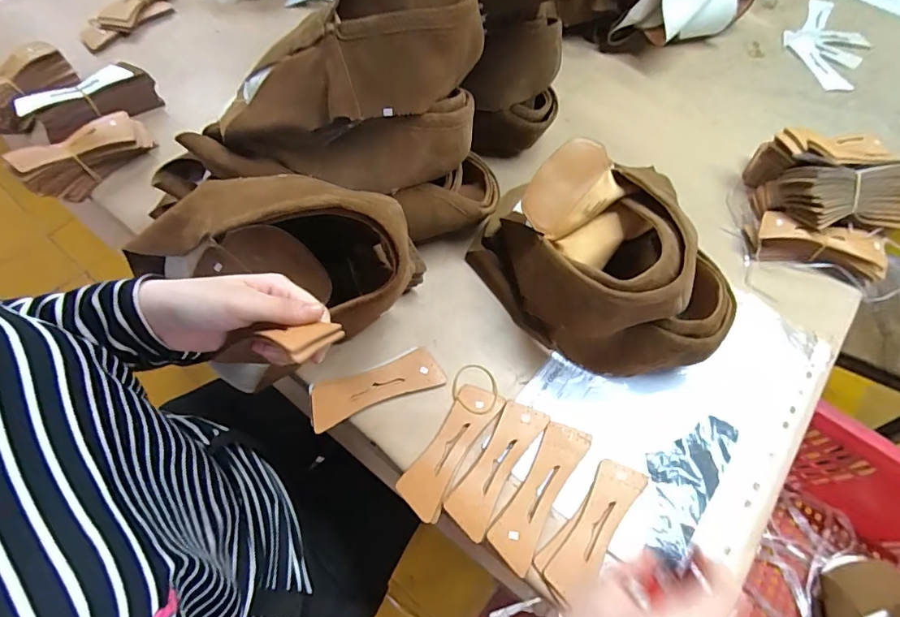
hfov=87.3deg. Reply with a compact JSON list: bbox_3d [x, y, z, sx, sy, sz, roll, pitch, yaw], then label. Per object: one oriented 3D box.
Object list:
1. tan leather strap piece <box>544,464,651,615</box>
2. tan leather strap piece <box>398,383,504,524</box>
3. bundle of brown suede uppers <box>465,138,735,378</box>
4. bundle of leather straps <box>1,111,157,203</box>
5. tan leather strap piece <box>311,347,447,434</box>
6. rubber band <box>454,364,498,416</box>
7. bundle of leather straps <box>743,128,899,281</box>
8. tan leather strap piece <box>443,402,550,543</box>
[{"bbox_3d":[0.124,0.187,0.407,0.040,0.006,0.128,32,61,22],"label":"tan leather strap piece"},{"bbox_3d":[0.001,0.128,0.440,0.043,0.007,0.127,30,65,13],"label":"tan leather strap piece"},{"bbox_3d":[0.155,-0.058,0.470,0.175,0.136,0.256,-35,68,-20],"label":"bundle of brown suede uppers"},{"bbox_3d":[-0.406,-0.171,0.532,0.025,0.062,0.132,40,67,16],"label":"bundle of leather straps"},{"bbox_3d":[-0.073,0.077,0.462,0.129,0.006,0.044,-20,65,-14],"label":"tan leather strap piece"},{"bbox_3d":[0.025,0.080,0.465,0.044,0.006,0.051,7,62,0],"label":"rubber band"},{"bbox_3d":[0.439,-0.133,0.550,0.144,0.086,0.153,15,61,5],"label":"bundle of leather straps"},{"bbox_3d":[0.043,0.142,0.430,0.040,0.004,0.126,30,64,13],"label":"tan leather strap piece"}]

